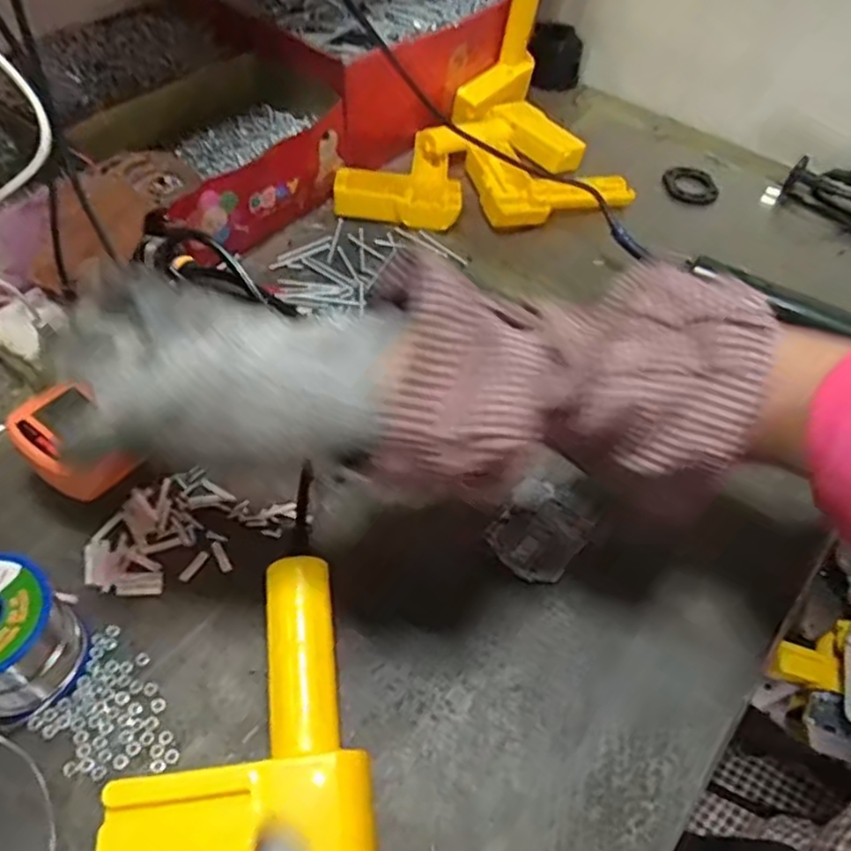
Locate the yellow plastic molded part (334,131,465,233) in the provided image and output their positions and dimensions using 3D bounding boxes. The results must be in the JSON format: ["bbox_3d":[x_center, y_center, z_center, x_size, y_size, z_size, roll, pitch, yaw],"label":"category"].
[{"bbox_3d":[-0.021,-0.241,0.661,0.113,0.030,0.123,7,52,2],"label":"yellow plastic molded part"}]

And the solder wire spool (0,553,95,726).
[{"bbox_3d":[-0.220,0.110,0.360,0.063,0.062,0.063,26,55,16],"label":"solder wire spool"}]

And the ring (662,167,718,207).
[{"bbox_3d":[0.269,-0.245,0.699,0.057,0.007,0.057,2,52,-2],"label":"ring"}]

